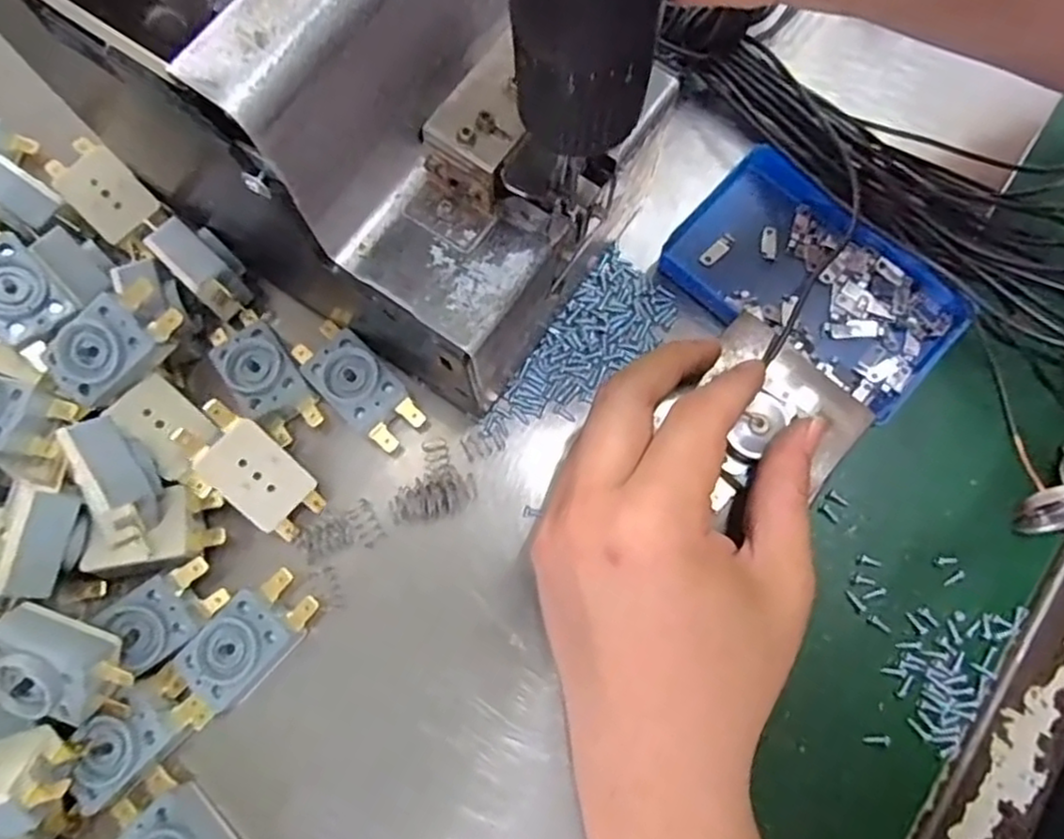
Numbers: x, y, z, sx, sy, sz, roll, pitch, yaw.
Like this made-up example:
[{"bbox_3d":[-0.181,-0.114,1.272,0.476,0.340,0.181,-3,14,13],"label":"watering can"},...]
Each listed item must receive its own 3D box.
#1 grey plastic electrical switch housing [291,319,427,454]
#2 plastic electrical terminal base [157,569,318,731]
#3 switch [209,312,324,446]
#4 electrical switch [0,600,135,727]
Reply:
[{"bbox_3d":[-0.071,-0.015,0.276,0.057,0.016,0.026,41,79,8],"label":"grey plastic electrical switch housing"},{"bbox_3d":[-0.107,0.084,0.251,0.028,0.019,0.059,43,80,8],"label":"plastic electrical terminal base"},{"bbox_3d":[-0.108,-0.019,0.279,0.025,0.019,0.056,-39,80,-9],"label":"switch"},{"bbox_3d":[-0.157,0.082,0.230,0.044,0.025,0.023,20,118,-12],"label":"electrical switch"}]

